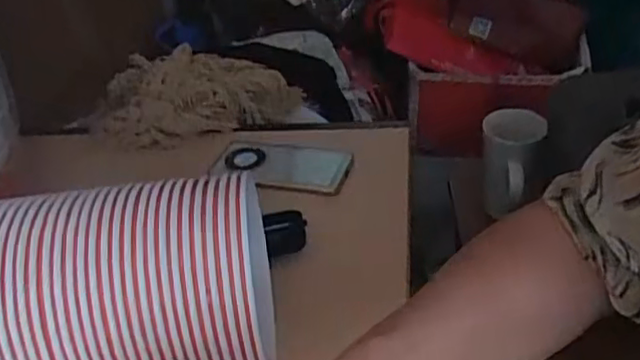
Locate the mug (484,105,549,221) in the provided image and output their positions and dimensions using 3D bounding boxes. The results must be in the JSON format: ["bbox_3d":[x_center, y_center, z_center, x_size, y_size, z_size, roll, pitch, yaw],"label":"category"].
[{"bbox_3d":[0.256,-0.025,0.871,0.081,0.106,0.090,4,38,15],"label":"mug"}]

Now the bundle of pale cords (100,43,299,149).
[{"bbox_3d":[-0.168,-0.110,0.885,0.277,0.090,0.148,-8,36,-1],"label":"bundle of pale cords"}]

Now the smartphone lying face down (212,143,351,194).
[{"bbox_3d":[-0.045,-0.018,0.779,0.157,0.016,0.080,10,40,8],"label":"smartphone lying face down"}]

